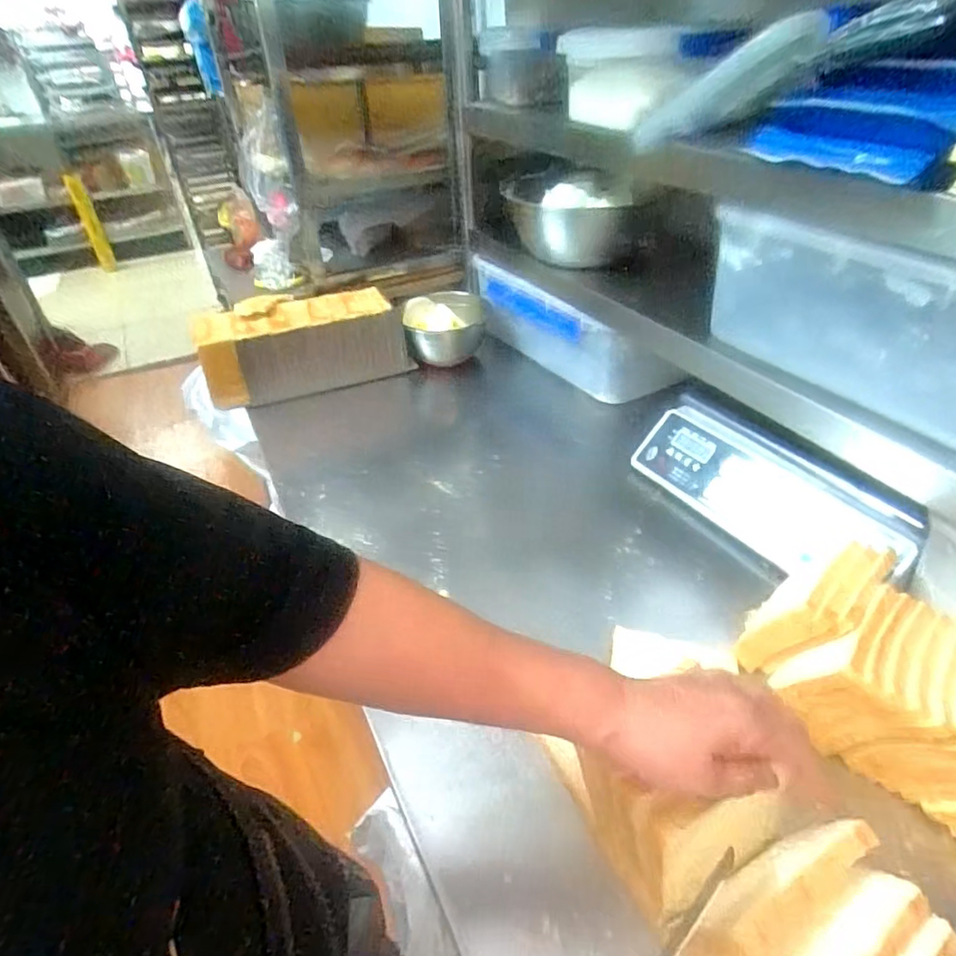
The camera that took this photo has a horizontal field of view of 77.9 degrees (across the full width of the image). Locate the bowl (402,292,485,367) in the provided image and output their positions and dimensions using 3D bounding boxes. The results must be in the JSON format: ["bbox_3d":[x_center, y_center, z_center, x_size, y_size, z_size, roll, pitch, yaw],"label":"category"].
[{"bbox_3d":[-0.062,-0.270,1.107,0.144,0.102,0.148,-2,38,2],"label":"bowl"}]

